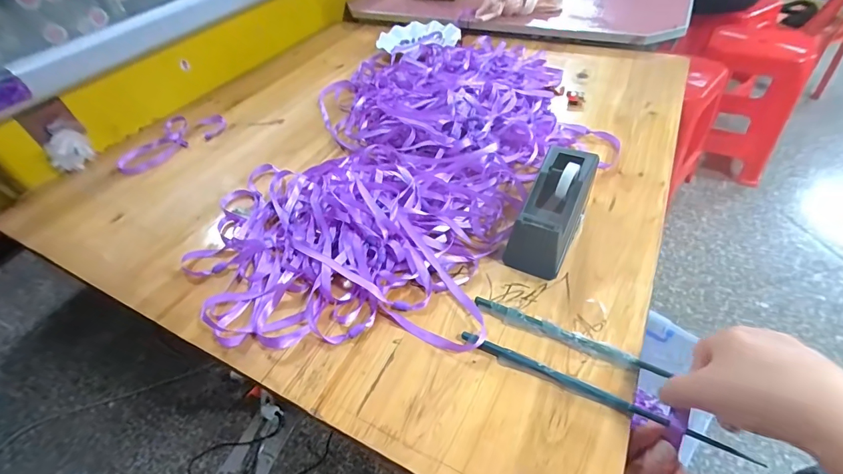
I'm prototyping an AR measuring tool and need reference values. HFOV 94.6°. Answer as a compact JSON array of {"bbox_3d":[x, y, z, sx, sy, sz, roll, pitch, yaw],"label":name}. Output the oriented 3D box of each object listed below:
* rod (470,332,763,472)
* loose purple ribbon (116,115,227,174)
[{"bbox_3d":[0.143,0.130,0.327,0.231,0.012,0.011,19,52,20],"label":"rod"},{"bbox_3d":[-0.436,-0.169,0.677,0.091,0.021,0.185,26,55,27],"label":"loose purple ribbon"}]

